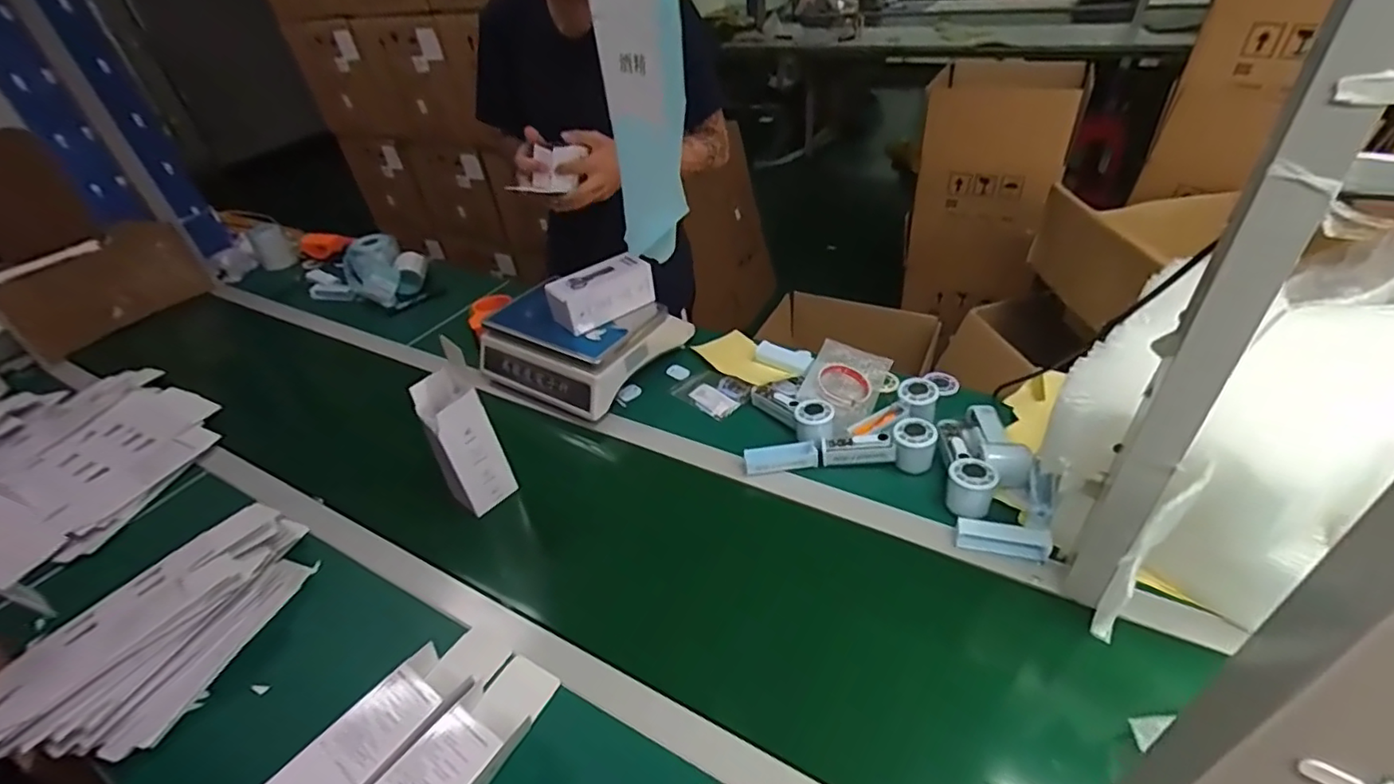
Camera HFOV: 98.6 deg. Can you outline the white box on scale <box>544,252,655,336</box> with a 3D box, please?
[{"bbox_3d":[-0.161,-0.172,1.022,0.175,0.074,0.072,-31,45,-26],"label":"white box on scale"}]

